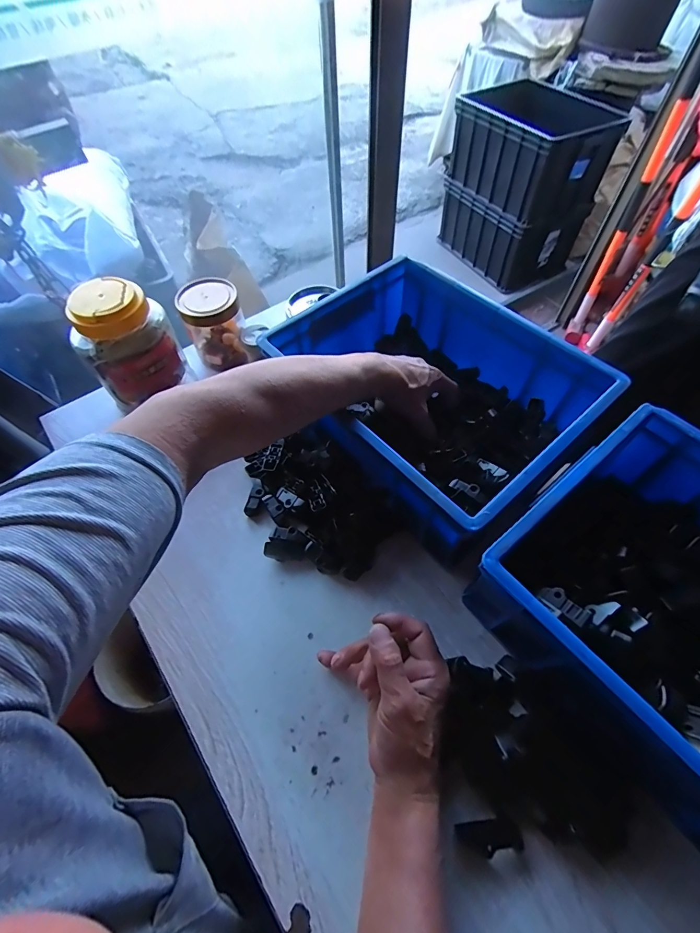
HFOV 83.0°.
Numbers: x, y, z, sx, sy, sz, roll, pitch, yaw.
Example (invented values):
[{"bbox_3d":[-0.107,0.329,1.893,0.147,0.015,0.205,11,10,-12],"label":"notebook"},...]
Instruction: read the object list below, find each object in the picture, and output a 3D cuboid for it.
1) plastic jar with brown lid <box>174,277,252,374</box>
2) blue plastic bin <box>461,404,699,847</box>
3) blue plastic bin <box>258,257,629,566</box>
[{"bbox_3d":[-0.198,-0.210,0.586,0.077,0.102,0.082,-1,59,1],"label":"plastic jar with brown lid"},{"bbox_3d":[0.315,0.138,0.340,0.261,0.110,0.331,-36,64,-19],"label":"blue plastic bin"},{"bbox_3d":[0.096,-0.091,0.500,0.260,0.125,0.334,-37,65,-19],"label":"blue plastic bin"}]

